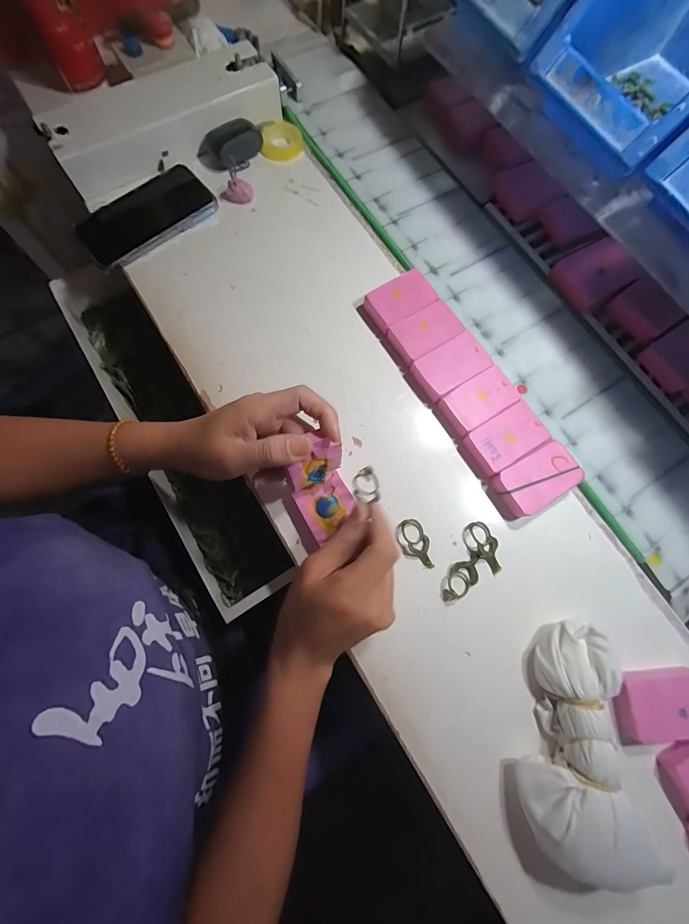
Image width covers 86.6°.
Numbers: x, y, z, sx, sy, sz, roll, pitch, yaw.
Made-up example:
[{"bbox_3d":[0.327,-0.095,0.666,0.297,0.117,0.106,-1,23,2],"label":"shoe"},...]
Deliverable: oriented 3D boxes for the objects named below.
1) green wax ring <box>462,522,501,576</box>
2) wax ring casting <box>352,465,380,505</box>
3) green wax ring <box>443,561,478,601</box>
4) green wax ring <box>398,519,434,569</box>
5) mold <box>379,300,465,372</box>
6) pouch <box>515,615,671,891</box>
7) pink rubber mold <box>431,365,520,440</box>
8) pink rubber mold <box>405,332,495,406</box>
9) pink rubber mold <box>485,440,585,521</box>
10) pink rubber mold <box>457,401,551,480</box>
[{"bbox_3d":[0.125,0.077,0.326,0.027,0.011,0.047,-13,78,-5],"label":"green wax ring"},{"bbox_3d":[0.018,0.018,0.295,0.023,0.008,0.031,2,57,-14],"label":"wax ring casting"},{"bbox_3d":[0.100,0.104,0.320,0.039,0.005,0.024,-40,81,-10],"label":"green wax ring"},{"bbox_3d":[0.066,0.073,0.326,0.019,0.008,0.046,-25,79,-7],"label":"green wax ring"},{"bbox_3d":[0.079,-0.130,0.375,0.077,0.018,0.044,-33,80,-9],"label":"mold"},{"bbox_3d":[0.170,0.213,0.276,0.091,0.045,0.165,-1,77,-2],"label":"pouch"},{"bbox_3d":[0.127,-0.057,0.353,0.073,0.016,0.041,-31,80,-8],"label":"pink rubber mold"},{"bbox_3d":[0.104,-0.094,0.362,0.074,0.015,0.044,-31,79,-8],"label":"pink rubber mold"},{"bbox_3d":[0.175,0.017,0.337,0.077,0.020,0.045,-29,79,-8],"label":"pink rubber mold"},{"bbox_3d":[0.151,-0.021,0.345,0.073,0.016,0.044,-31,80,-8],"label":"pink rubber mold"}]

